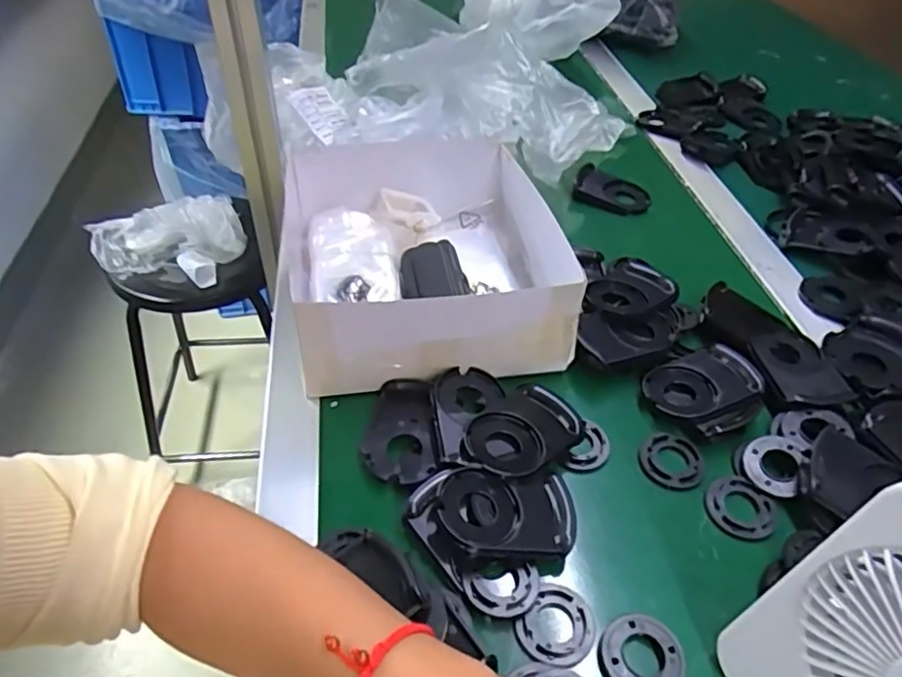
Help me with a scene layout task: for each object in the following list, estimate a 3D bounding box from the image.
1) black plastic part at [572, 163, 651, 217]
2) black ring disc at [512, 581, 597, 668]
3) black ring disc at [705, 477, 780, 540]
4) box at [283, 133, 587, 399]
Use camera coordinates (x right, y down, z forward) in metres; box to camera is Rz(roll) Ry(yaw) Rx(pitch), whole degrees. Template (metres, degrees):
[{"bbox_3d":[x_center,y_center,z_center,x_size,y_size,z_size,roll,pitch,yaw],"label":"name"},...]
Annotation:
[{"bbox_3d":[0.180,-0.164,0.677,0.079,0.030,0.052,15,45,20],"label":"black plastic part"},{"bbox_3d":[0.060,0.162,0.346,0.039,0.007,0.046,33,52,27],"label":"black ring disc"},{"bbox_3d":[0.190,0.111,0.404,0.042,0.004,0.045,2,45,-2],"label":"black ring disc"},{"bbox_3d":[-0.028,-0.073,0.511,0.210,0.083,0.234,-8,46,-11],"label":"box"}]

